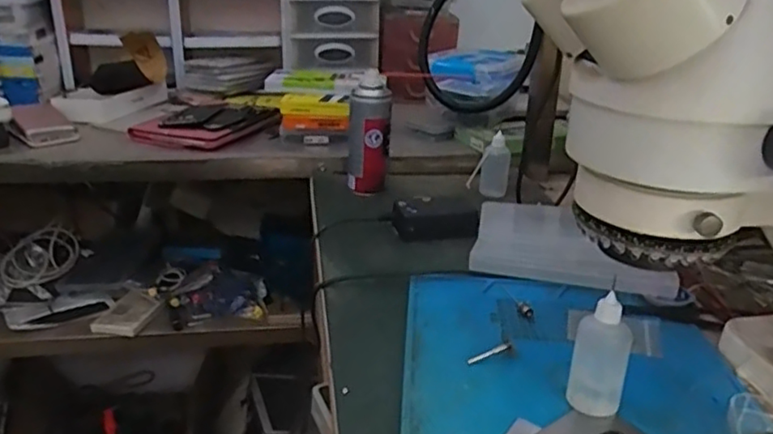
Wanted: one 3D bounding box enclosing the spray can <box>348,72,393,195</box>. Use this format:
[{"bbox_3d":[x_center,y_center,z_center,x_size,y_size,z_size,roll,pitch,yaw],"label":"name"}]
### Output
[{"bbox_3d":[-0.022,-0.103,0.769,0.053,0.146,0.046,1,24,0],"label":"spray can"}]

